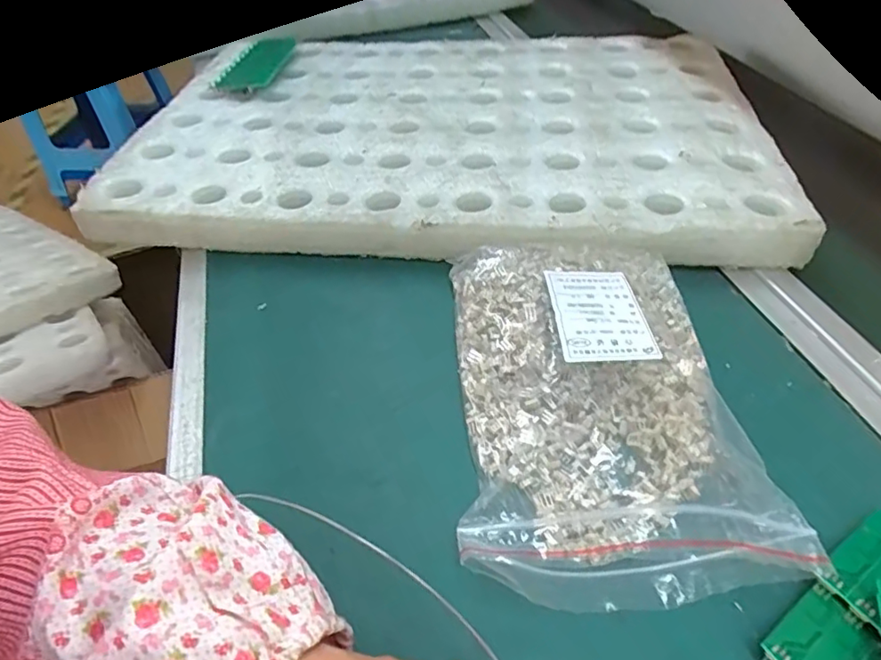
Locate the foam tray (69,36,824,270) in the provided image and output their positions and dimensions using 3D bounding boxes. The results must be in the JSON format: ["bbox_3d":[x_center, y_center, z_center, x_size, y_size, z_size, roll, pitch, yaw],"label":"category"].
[{"bbox_3d":[0.005,-0.201,0.539,0.553,0.042,0.394,4,46,6],"label":"foam tray"}]

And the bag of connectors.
[{"bbox_3d":[0.085,0.028,0.319,0.154,0.050,0.230,-3,45,-1],"label":"bag of connectors"}]

